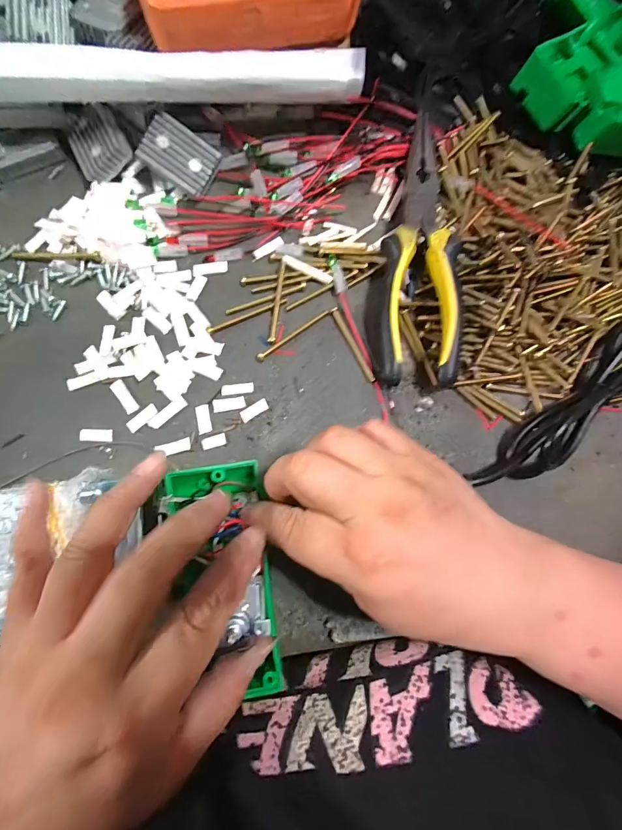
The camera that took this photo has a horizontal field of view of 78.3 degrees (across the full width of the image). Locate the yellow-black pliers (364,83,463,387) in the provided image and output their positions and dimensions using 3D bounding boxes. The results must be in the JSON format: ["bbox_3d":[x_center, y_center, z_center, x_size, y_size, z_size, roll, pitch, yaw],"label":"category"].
[{"bbox_3d":[0.070,-0.115,0.251,0.052,0.027,0.193,5,79,-5],"label":"yellow-black pliers"}]

